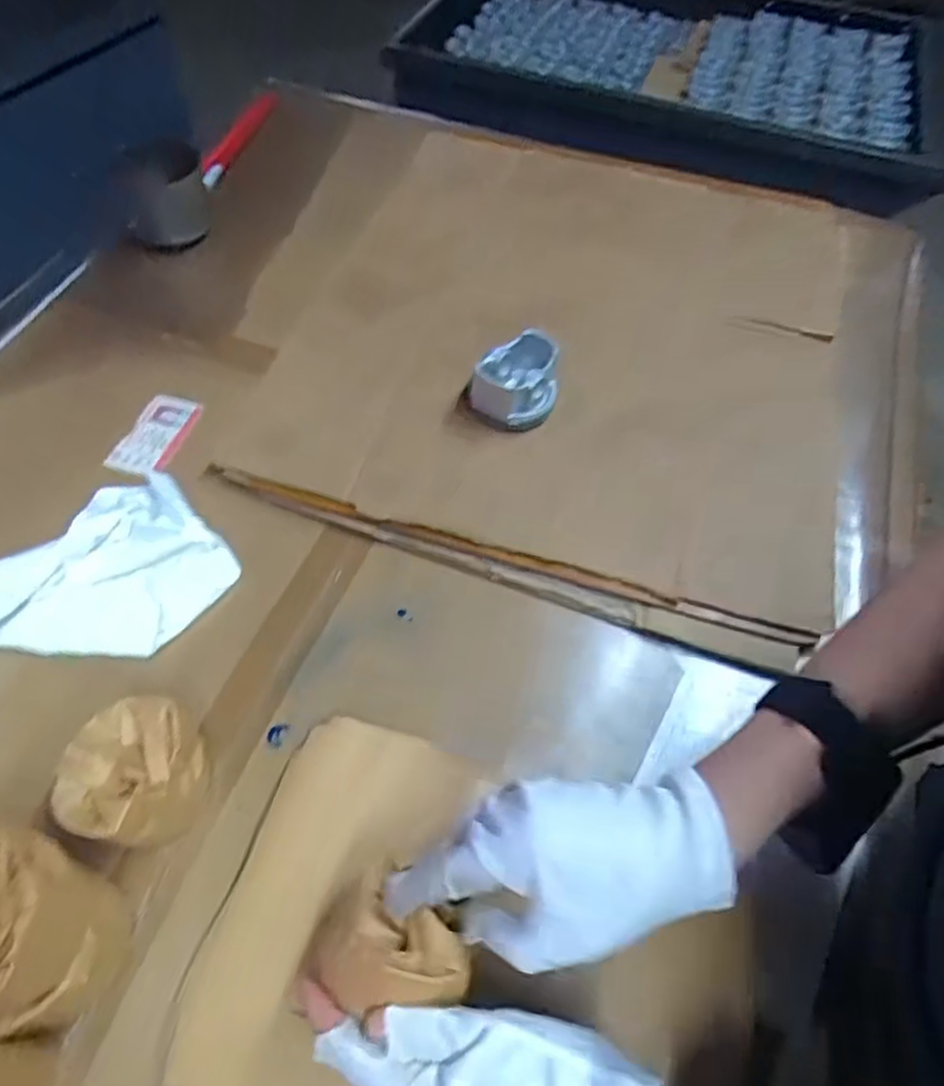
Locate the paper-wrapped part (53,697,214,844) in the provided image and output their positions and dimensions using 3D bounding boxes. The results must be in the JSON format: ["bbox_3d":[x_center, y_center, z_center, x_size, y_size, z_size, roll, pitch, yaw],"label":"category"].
[{"bbox_3d":[-0.212,0.147,0.450,0.076,0.063,0.082,2,57,-3],"label":"paper-wrapped part"}]

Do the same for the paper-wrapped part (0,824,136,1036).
[{"bbox_3d":[-0.238,0.204,0.374,0.087,0.115,0.084,15,57,5],"label":"paper-wrapped part"}]

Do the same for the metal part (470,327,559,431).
[{"bbox_3d":[0.044,-0.148,0.655,0.070,0.070,0.074,2,57,-3],"label":"metal part"}]

